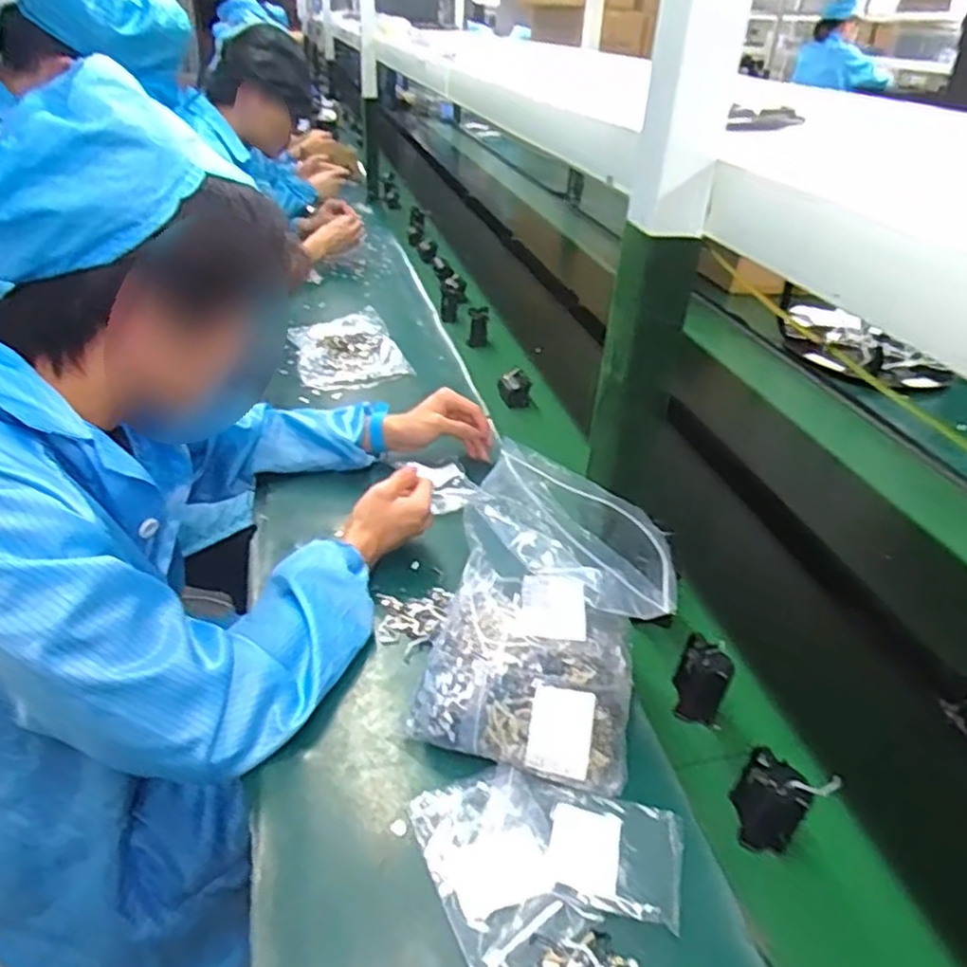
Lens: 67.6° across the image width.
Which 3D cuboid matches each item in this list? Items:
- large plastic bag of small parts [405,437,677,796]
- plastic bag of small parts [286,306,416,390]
[{"bbox_3d":[0.049,0.118,0.615,0.192,0.202,0.169,13,37,18],"label":"large plastic bag of small parts"},{"bbox_3d":[-0.263,-0.259,1.363,0.189,0.026,0.288,-9,31,-21],"label":"plastic bag of small parts"}]

